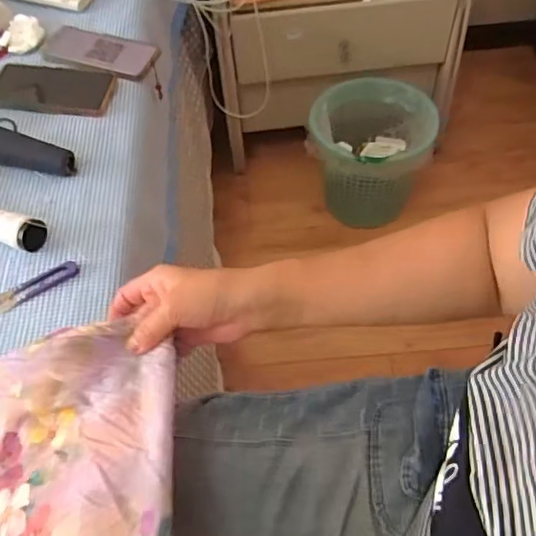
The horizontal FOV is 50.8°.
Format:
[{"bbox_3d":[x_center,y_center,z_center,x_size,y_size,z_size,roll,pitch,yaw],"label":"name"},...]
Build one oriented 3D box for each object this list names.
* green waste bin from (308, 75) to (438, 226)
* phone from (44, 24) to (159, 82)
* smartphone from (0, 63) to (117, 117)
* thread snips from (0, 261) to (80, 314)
[{"bbox_3d":[0.205,-0.232,1.204,0.237,0.251,0.248,1,54,3],"label":"green waste bin"},{"bbox_3d":[-0.245,-0.314,0.817,0.161,0.014,0.092,16,53,12],"label":"phone"},{"bbox_3d":[-0.293,-0.246,0.764,0.161,0.013,0.084,6,51,5],"label":"smartphone"},{"bbox_3d":[-0.247,0.021,0.589,0.100,0.010,0.024,-26,55,-20],"label":"thread snips"}]

